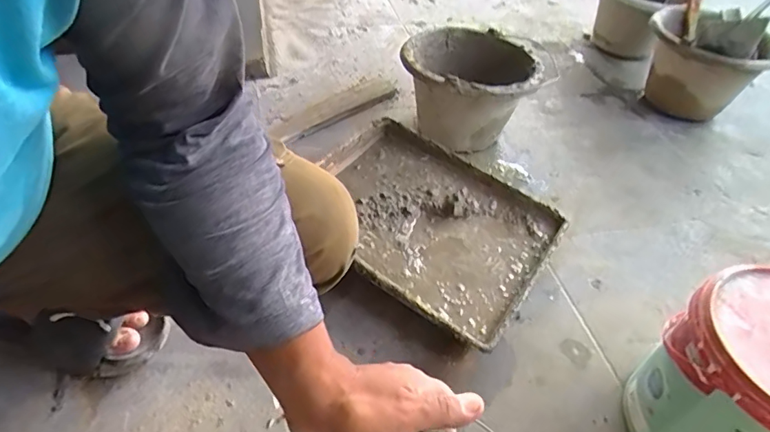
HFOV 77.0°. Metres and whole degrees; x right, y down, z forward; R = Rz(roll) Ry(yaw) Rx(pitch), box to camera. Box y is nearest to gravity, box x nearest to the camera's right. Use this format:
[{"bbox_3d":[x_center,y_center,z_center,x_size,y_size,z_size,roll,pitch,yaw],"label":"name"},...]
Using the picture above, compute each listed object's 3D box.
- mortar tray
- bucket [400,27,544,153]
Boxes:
[{"bbox_3d":[0.060,0.005,0.711,0.345,0.039,0.279,32,51,19],"label":"mortar tray"},{"bbox_3d":[0.153,-0.233,0.899,0.225,0.150,0.255,20,48,15],"label":"bucket"}]

